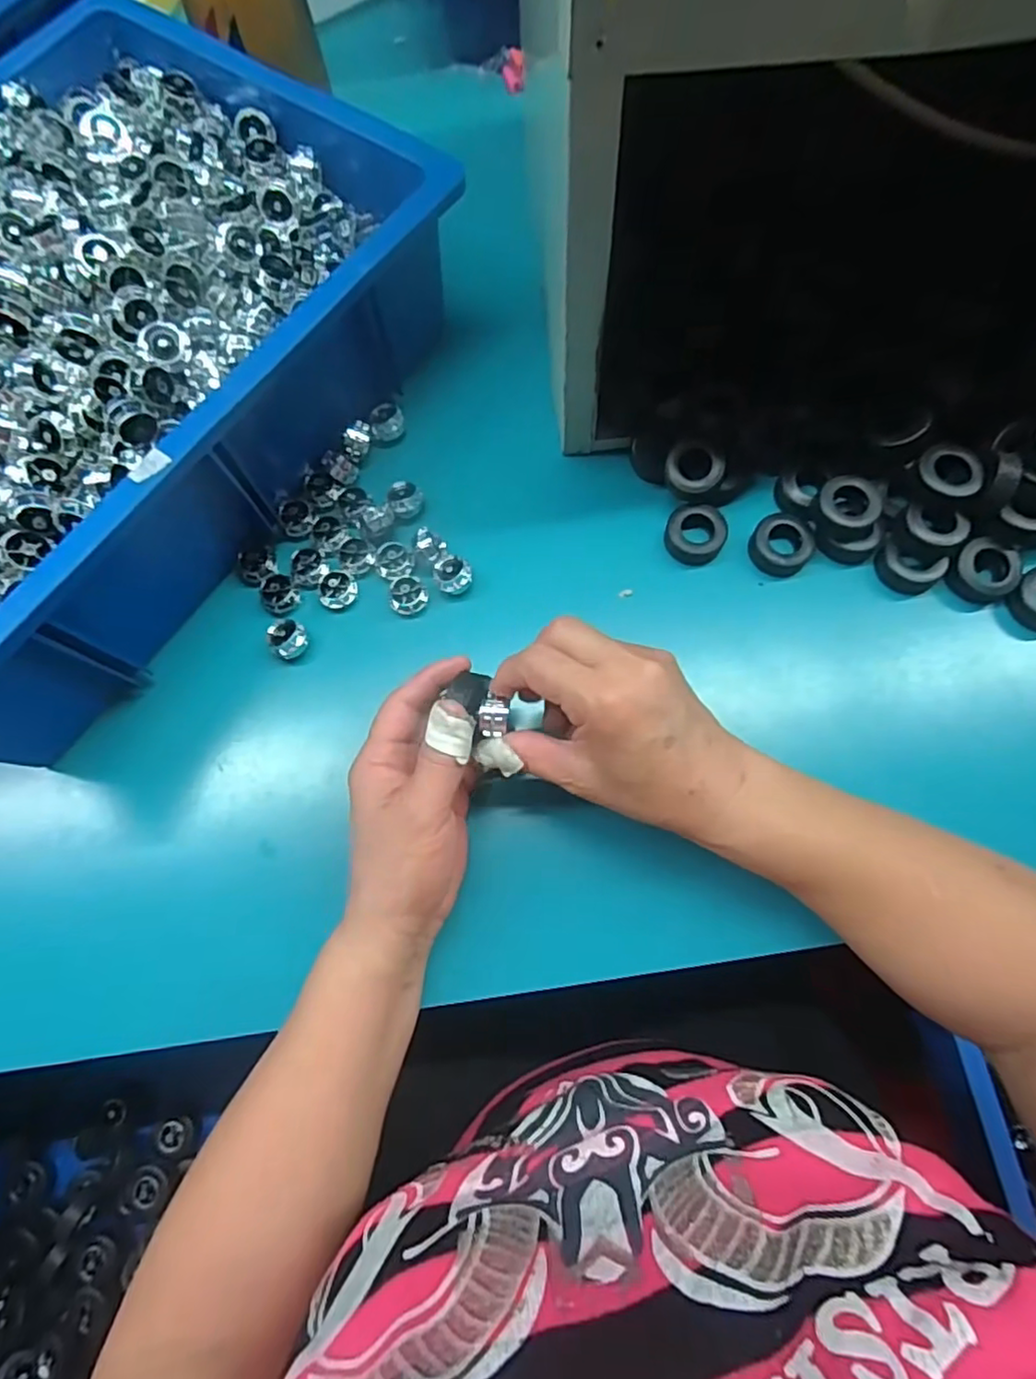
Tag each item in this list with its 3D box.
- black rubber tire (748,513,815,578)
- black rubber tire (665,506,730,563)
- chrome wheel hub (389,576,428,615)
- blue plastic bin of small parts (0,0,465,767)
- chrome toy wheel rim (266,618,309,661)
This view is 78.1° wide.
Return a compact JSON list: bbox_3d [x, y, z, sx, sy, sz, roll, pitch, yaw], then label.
[{"bbox_3d":[0.166,-0.093,0.400,0.037,0.014,0.041,39,80,11],"label":"black rubber tire"},{"bbox_3d":[0.113,-0.098,0.405,0.038,0.011,0.037,-1,76,2],"label":"black rubber tire"},{"bbox_3d":[-0.070,-0.059,0.403,0.024,0.013,0.022,-1,76,2],"label":"chrome wheel hub"},{"bbox_3d":[-0.282,-0.206,0.406,0.316,0.117,0.441,34,79,10],"label":"blue plastic bin of small parts"},{"bbox_3d":[-0.142,-0.031,0.395,0.024,0.016,0.022,-1,76,2],"label":"chrome toy wheel rim"}]

